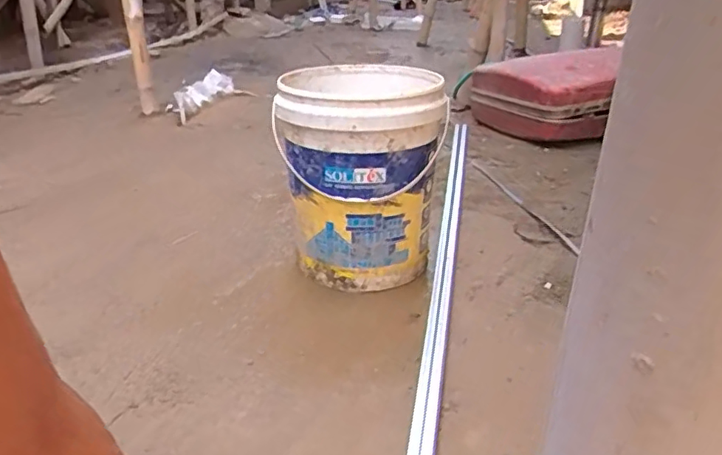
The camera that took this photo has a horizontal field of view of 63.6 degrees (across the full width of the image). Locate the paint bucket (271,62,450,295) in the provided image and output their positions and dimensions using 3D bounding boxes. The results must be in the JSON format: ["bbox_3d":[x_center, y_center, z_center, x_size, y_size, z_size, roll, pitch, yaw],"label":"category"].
[{"bbox_3d":[0.001,-0.098,1.126,0.280,0.360,0.304,0,25,0],"label":"paint bucket"}]

